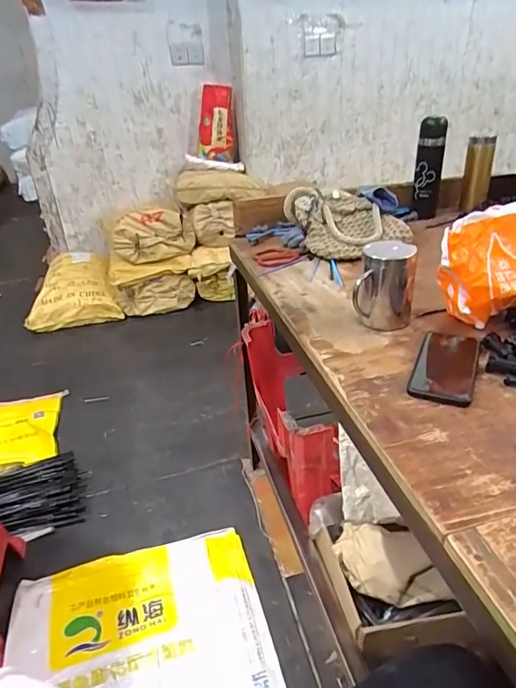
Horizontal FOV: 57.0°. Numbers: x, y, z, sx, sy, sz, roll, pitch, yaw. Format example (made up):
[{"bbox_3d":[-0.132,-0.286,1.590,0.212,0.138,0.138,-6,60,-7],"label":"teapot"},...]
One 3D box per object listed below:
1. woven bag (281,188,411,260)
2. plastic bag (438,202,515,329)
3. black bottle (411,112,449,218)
[{"bbox_3d":[0.195,-0.265,1.037,0.201,0.117,0.206,-19,34,-24],"label":"woven bag"},{"bbox_3d":[0.365,-0.110,0.684,0.208,0.159,0.100,-4,31,0],"label":"plastic bag"},{"bbox_3d":[0.419,-0.427,1.166,0.059,0.232,0.059,10,33,22],"label":"black bottle"}]

